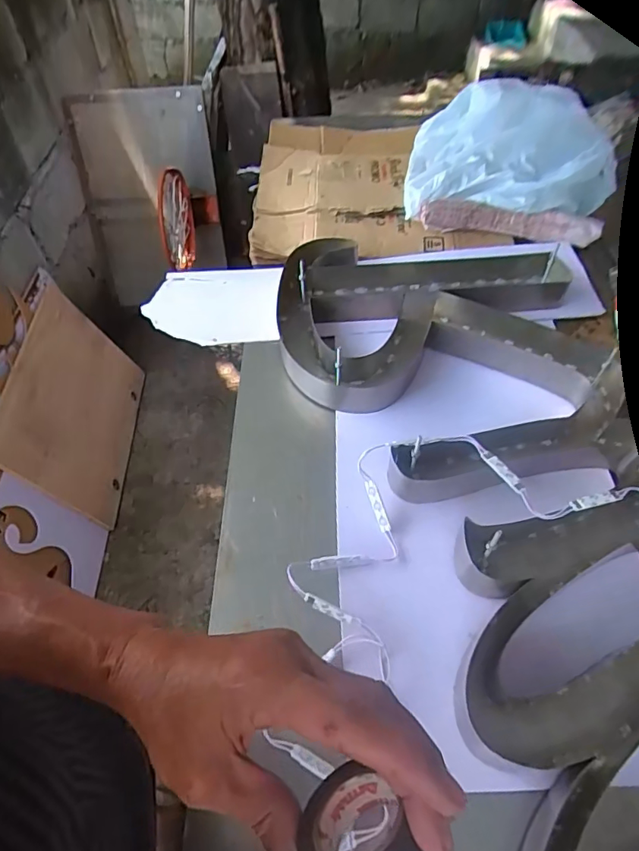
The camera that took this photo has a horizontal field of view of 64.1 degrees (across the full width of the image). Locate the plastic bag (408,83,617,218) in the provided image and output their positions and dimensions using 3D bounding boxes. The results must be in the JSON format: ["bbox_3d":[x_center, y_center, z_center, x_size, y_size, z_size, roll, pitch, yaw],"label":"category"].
[{"bbox_3d":[0.330,-0.474,0.895,0.345,0.146,0.230,4,54,2],"label":"plastic bag"}]

